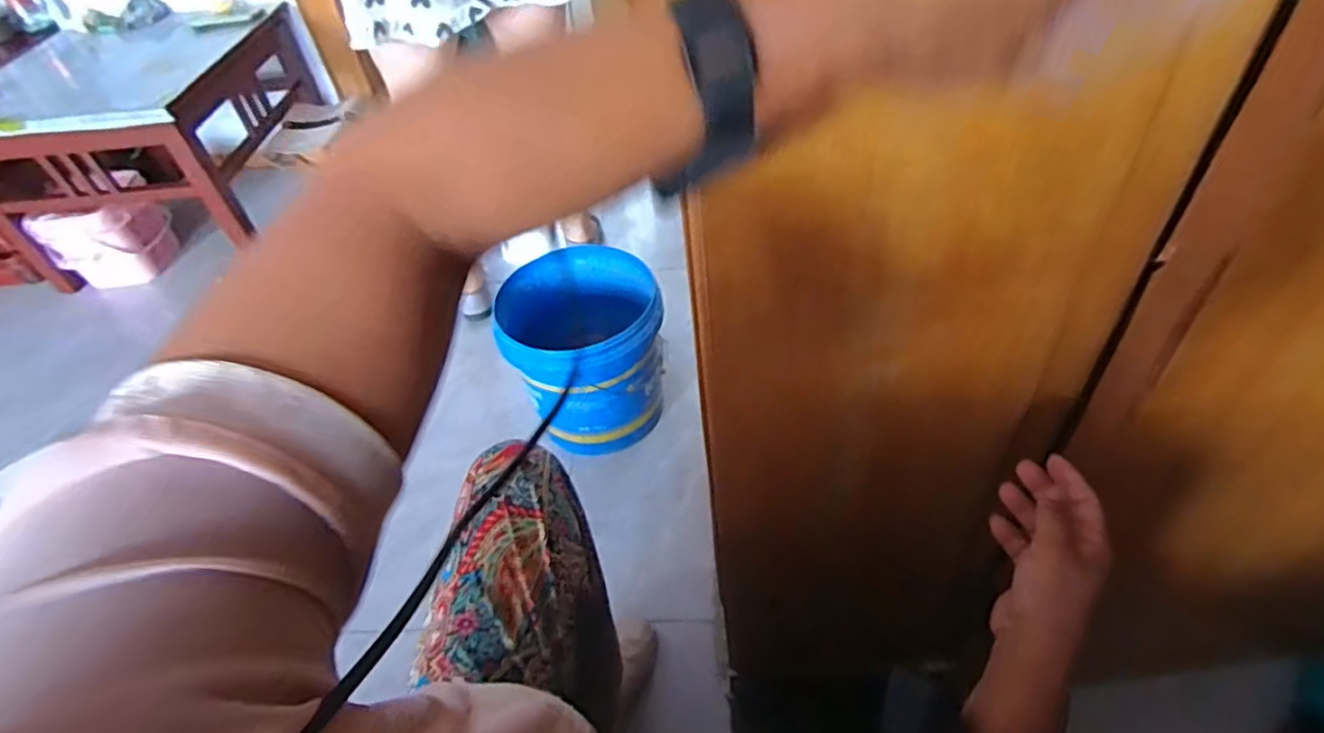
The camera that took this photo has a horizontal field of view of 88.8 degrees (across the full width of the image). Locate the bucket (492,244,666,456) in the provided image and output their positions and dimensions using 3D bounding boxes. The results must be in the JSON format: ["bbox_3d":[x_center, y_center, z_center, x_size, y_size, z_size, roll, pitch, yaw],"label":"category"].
[{"bbox_3d":[-0.122,-0.026,1.153,0.249,0.249,0.287,-19,48,-12],"label":"bucket"}]

